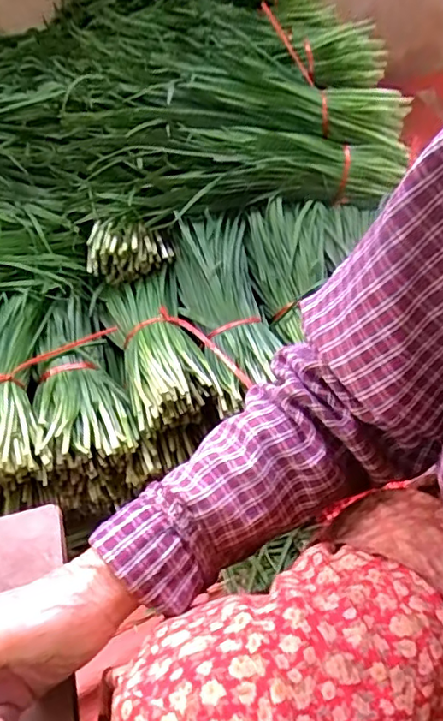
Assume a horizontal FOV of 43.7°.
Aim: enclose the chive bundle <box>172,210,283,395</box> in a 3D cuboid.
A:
[{"bbox_3d":[0.003,-0.085,0.711,0.100,0.055,0.263,-11,52,-9],"label":"chive bundle"}]

